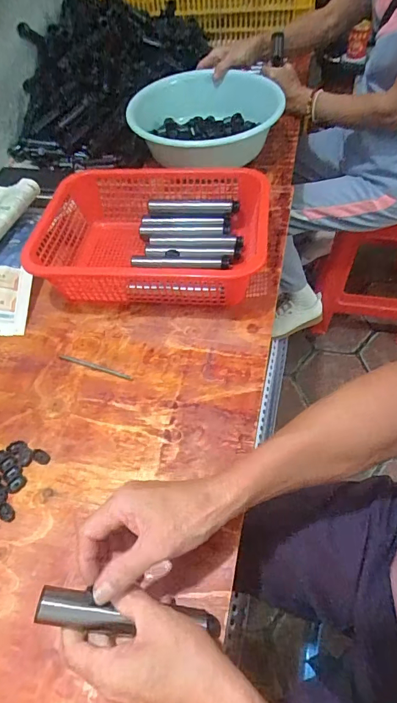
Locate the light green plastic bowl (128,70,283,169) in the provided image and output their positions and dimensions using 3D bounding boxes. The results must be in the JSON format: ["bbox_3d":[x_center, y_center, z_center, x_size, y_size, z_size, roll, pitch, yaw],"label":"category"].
[{"bbox_3d":[0.016,-0.460,0.833,0.291,0.102,0.281,-3,52,4],"label":"light green plastic bowl"}]

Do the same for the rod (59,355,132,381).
[{"bbox_3d":[-0.142,0.021,0.562,0.113,0.004,0.009,15,55,16],"label":"rod"}]

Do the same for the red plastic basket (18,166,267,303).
[{"bbox_3d":[-0.074,-0.175,0.648,0.341,0.097,0.251,2,53,7],"label":"red plastic basket"}]

